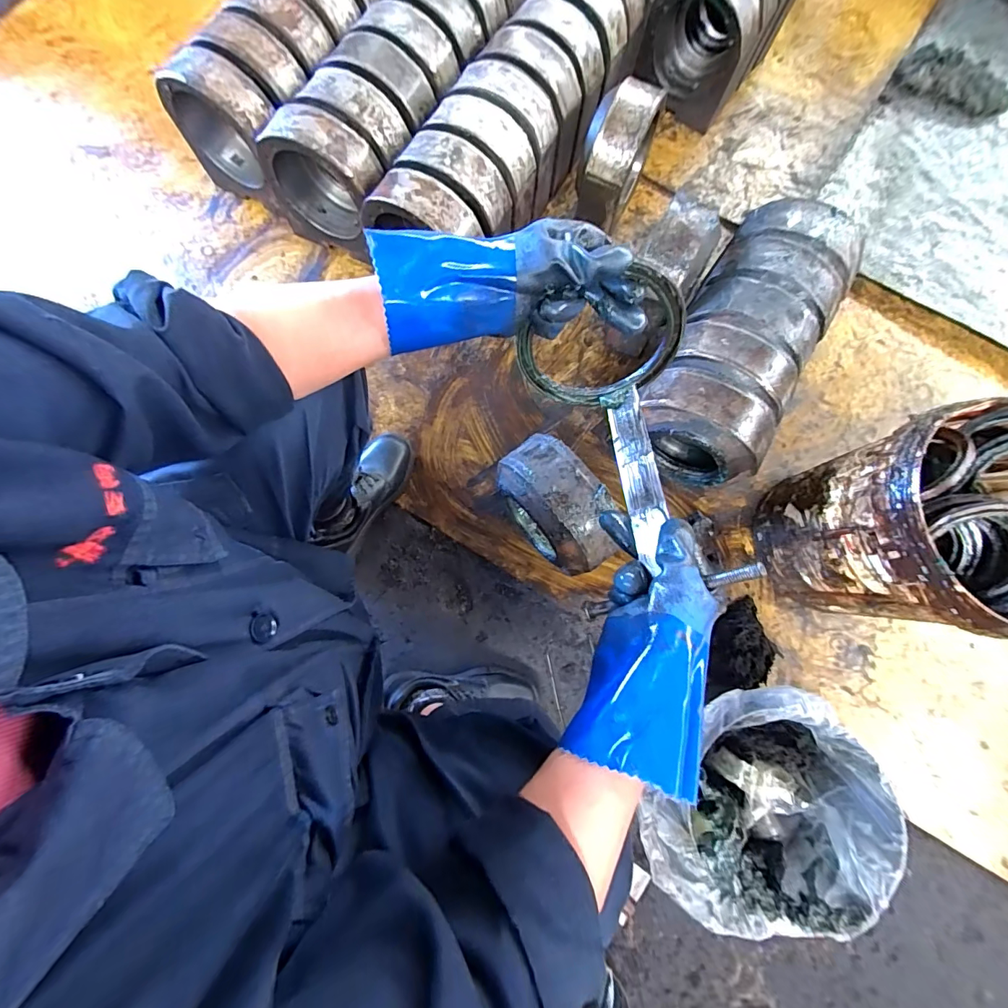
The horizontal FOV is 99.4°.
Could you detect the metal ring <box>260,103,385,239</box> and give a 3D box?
[{"bbox_3d":[-0.334,-0.614,0.818,0.210,0.208,0.081,19,77,1],"label":"metal ring"}]

